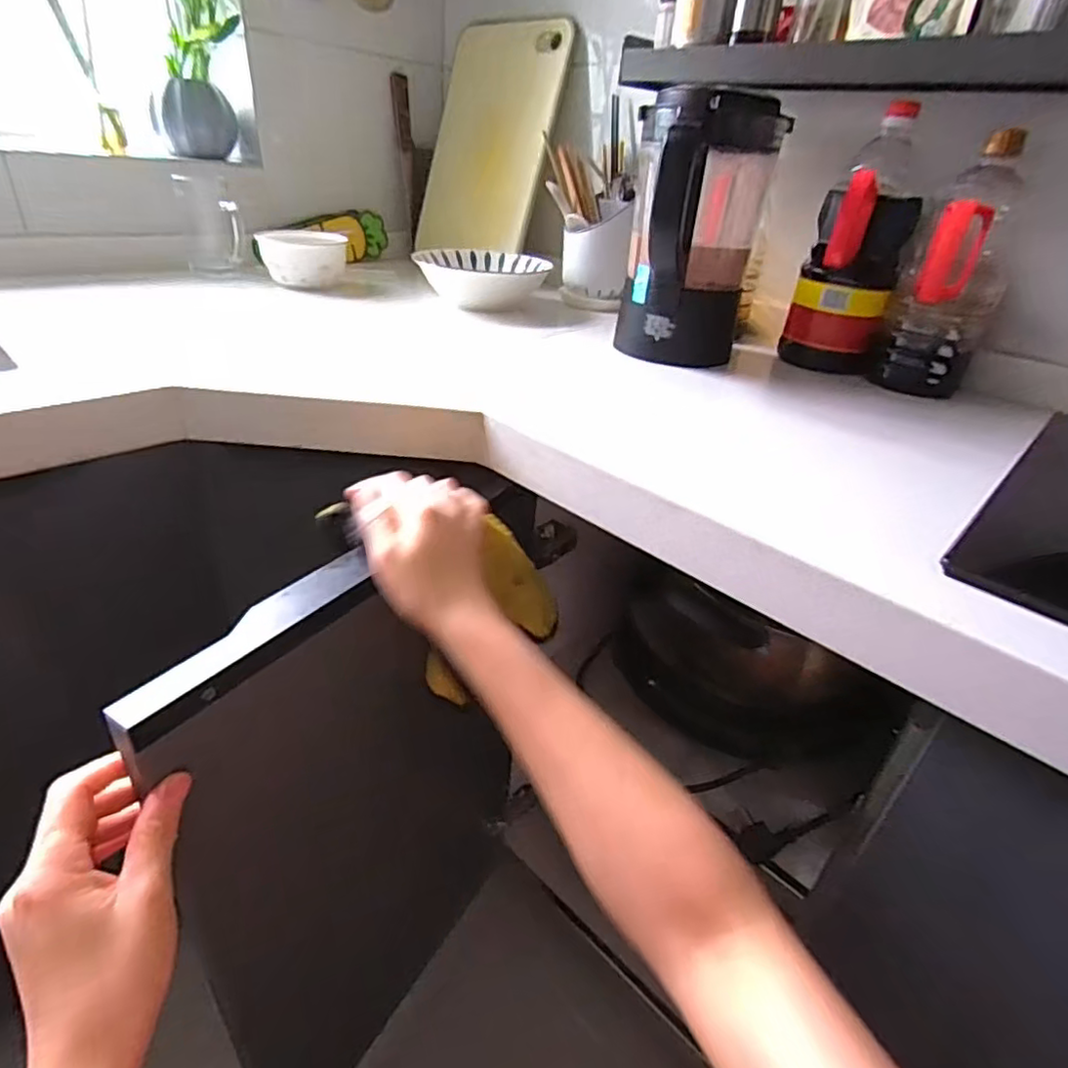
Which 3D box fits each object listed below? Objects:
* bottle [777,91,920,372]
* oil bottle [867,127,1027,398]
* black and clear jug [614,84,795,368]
[{"bbox_3d":[0.375,-0.335,0.722,0.103,0.266,0.115,18,34,20],"label":"bottle"},{"bbox_3d":[0.452,-0.276,0.668,0.105,0.239,0.128,21,35,24],"label":"oil bottle"},{"bbox_3d":[0.177,-0.321,0.683,0.145,0.253,0.140,10,32,7],"label":"black and clear jug"}]

